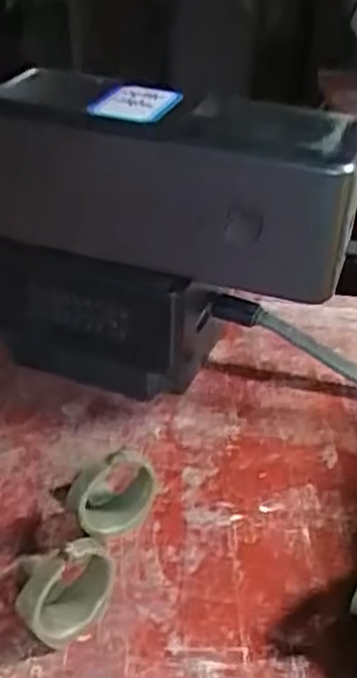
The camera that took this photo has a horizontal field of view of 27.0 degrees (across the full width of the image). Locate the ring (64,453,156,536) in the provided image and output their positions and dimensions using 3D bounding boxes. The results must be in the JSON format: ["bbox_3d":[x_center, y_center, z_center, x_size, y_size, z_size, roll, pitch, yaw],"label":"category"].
[{"bbox_3d":[-0.020,0.044,0.217,0.018,0.028,0.020,21,38,26],"label":"ring"}]

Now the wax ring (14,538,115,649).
[{"bbox_3d":[-0.029,0.063,0.186,0.017,0.030,0.019,16,35,19],"label":"wax ring"}]

